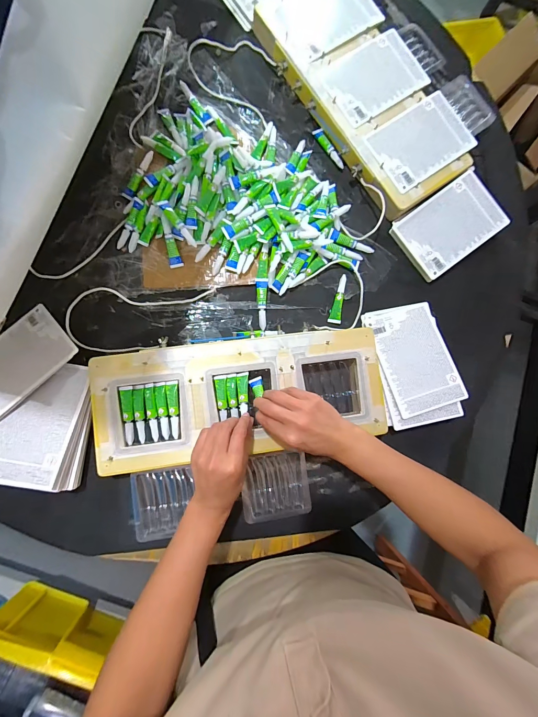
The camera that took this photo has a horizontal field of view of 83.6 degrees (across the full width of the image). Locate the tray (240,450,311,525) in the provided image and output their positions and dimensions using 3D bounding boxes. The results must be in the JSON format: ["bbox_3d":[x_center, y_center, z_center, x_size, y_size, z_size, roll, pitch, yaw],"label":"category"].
[{"bbox_3d":[0.010,0.197,0.466,0.102,0.011,0.097,-8,85,-6],"label":"tray"}]

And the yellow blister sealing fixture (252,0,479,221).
[{"bbox_3d":[0.168,-0.463,0.525,0.200,0.042,0.423,-36,88,-8],"label":"yellow blister sealing fixture"}]

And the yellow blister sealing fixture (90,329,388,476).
[{"bbox_3d":[-0.038,0.053,0.445,0.420,0.026,0.165,-9,85,-7],"label":"yellow blister sealing fixture"}]

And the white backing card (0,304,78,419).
[{"bbox_3d":[-0.369,0.011,0.431,0.112,0.010,0.168,42,81,17],"label":"white backing card"}]

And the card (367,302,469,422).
[{"bbox_3d":[0.237,-0.003,0.488,0.113,0.007,0.172,-15,78,-6],"label":"card"}]

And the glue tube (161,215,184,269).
[{"bbox_3d":[-0.156,-0.185,0.477,0.020,0.008,0.079,-13,102,-6],"label":"glue tube"}]

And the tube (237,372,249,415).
[{"bbox_3d":[-0.038,0.049,0.439,0.017,0.010,0.062,-2,62,-5],"label":"tube"}]

